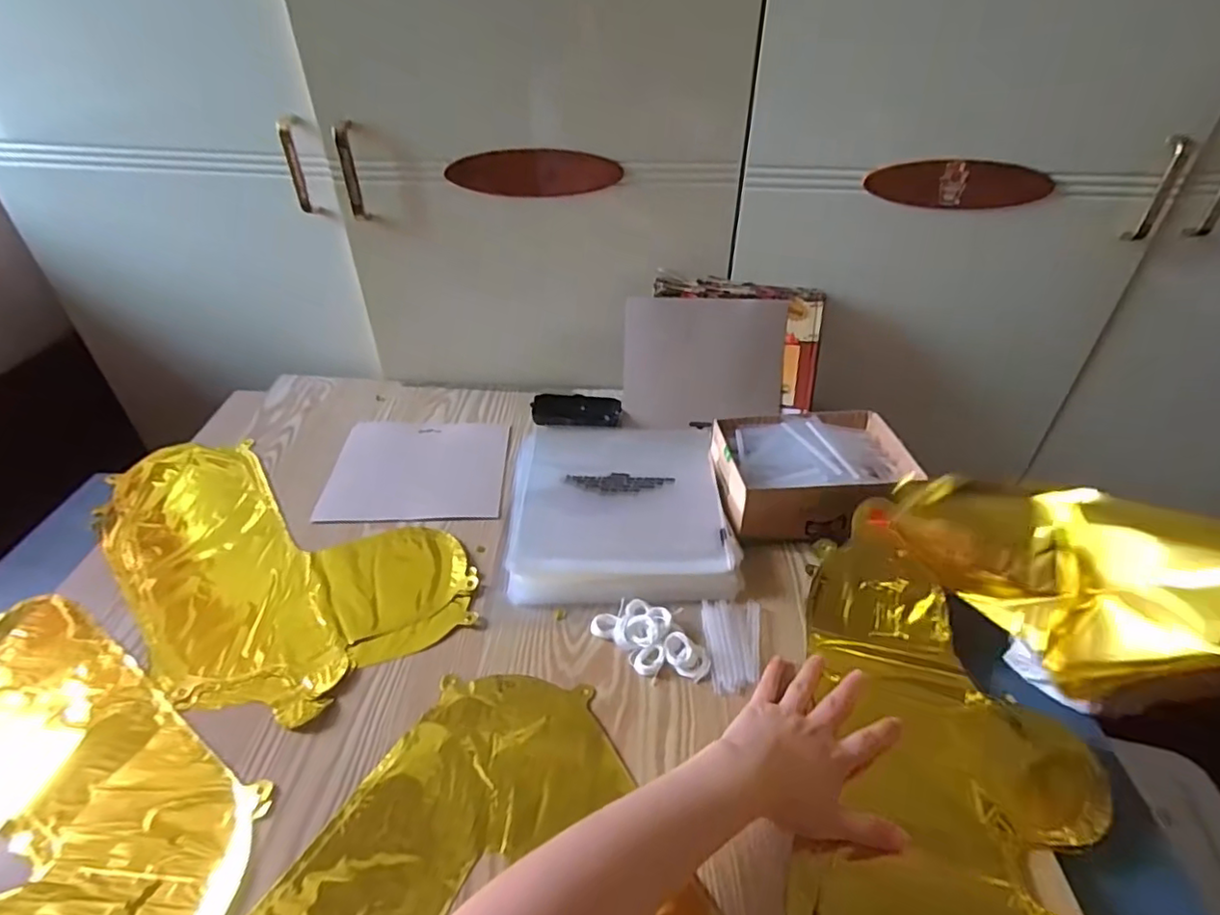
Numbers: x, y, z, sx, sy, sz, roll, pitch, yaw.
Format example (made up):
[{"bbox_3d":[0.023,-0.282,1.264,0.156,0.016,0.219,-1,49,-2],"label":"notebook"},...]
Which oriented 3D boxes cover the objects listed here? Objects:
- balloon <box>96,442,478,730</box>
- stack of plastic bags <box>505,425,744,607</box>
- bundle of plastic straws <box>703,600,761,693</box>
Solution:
[{"bbox_3d":[-0.341,0.085,0.602,0.425,0.018,0.230,29,46,31],"label":"balloon"},{"bbox_3d":[0.008,0.044,0.638,0.212,0.032,0.254,-1,38,-3],"label":"stack of plastic bags"},{"bbox_3d":[0.106,0.157,0.518,0.049,0.007,0.087,3,38,3],"label":"bundle of plastic straws"}]

